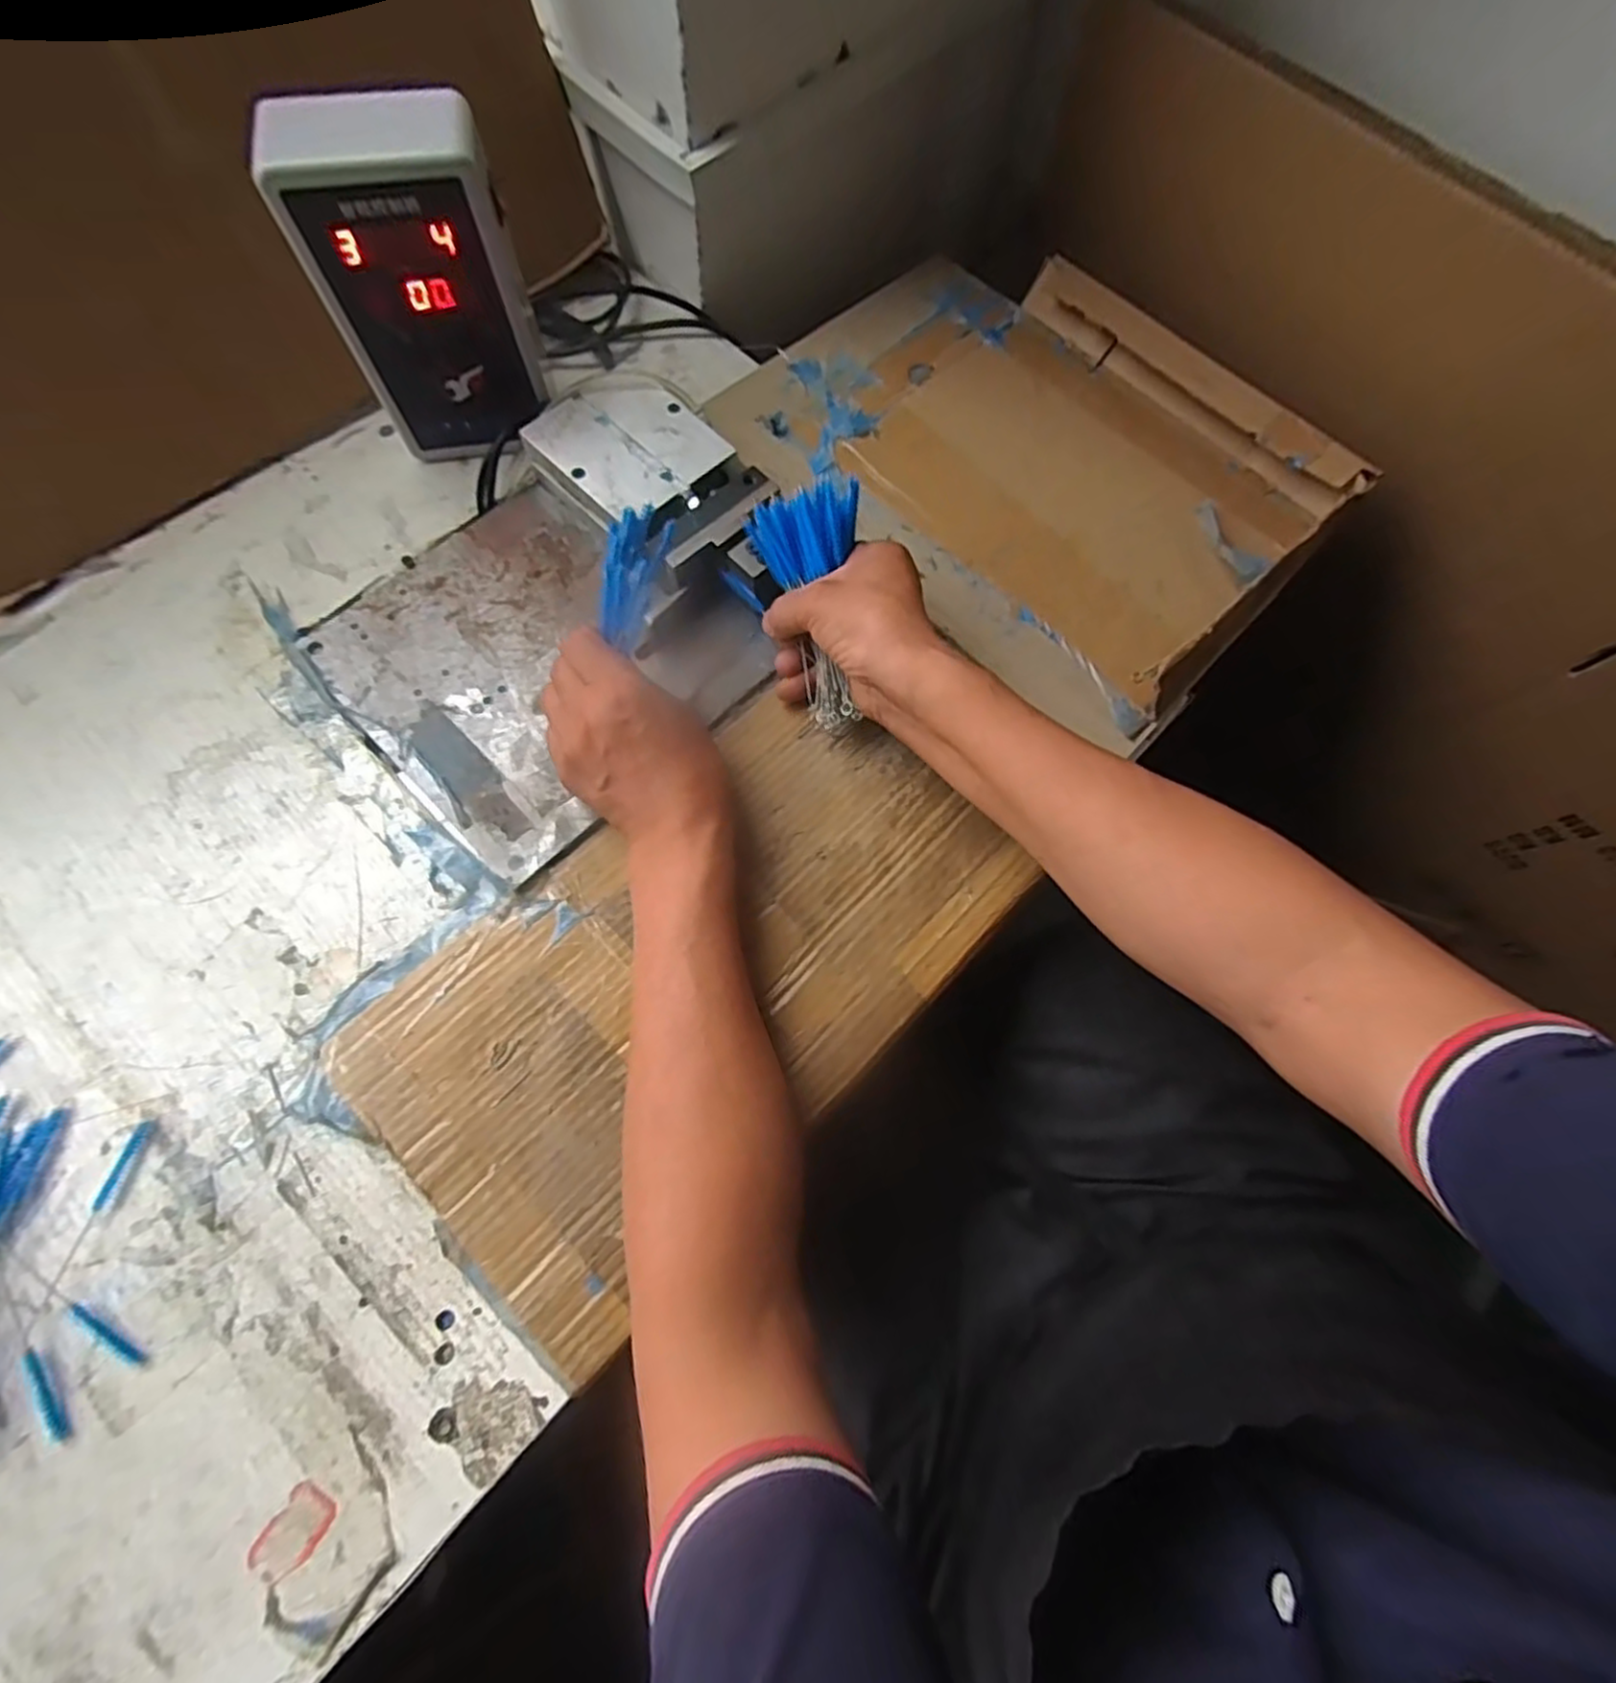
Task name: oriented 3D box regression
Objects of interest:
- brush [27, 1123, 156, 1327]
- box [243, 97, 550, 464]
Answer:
[{"bbox_3d":[-0.354,0.188,0.356,0.012,0.004,0.094,15,71,3],"label":"brush"},{"bbox_3d":[-0.230,-0.332,0.445,0.111,0.188,0.051,-10,72,-5],"label":"box"}]

